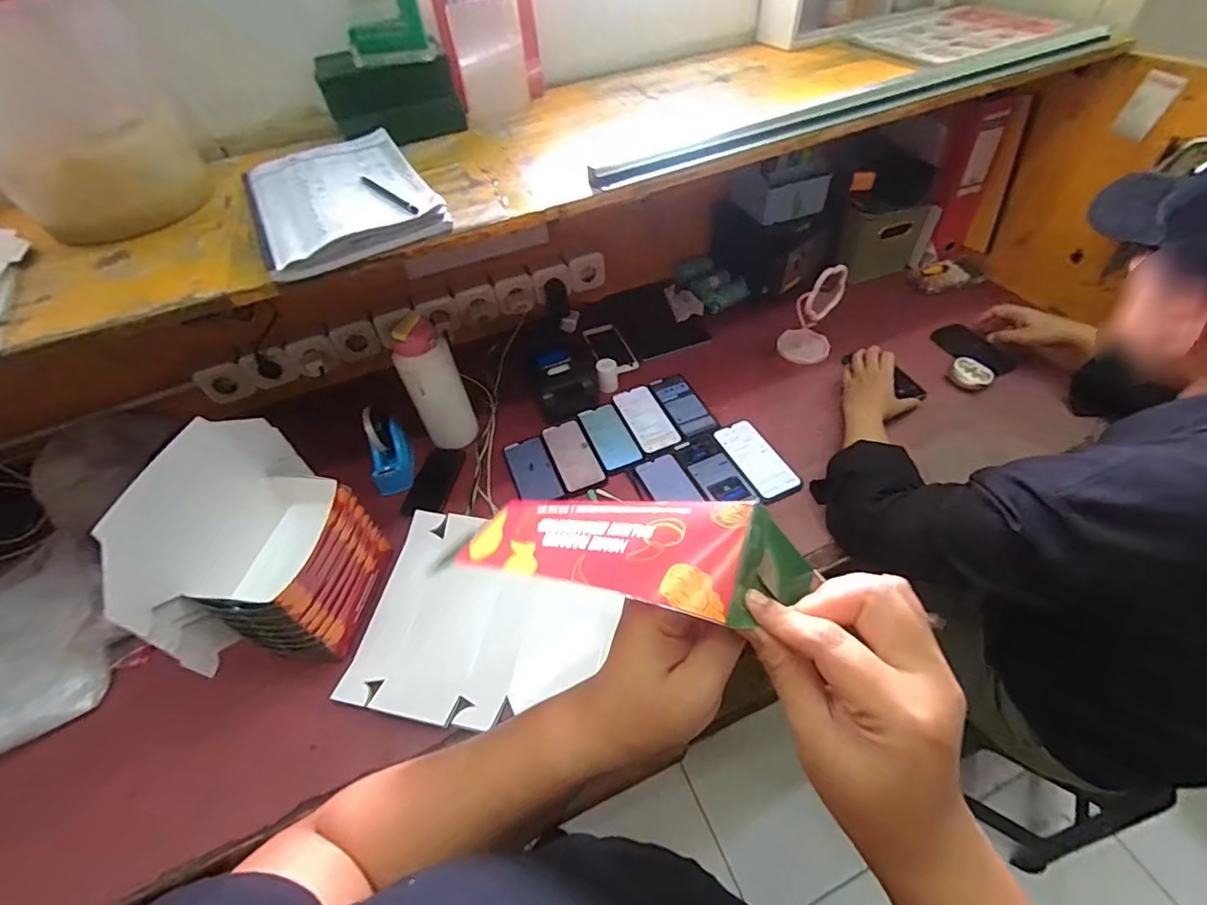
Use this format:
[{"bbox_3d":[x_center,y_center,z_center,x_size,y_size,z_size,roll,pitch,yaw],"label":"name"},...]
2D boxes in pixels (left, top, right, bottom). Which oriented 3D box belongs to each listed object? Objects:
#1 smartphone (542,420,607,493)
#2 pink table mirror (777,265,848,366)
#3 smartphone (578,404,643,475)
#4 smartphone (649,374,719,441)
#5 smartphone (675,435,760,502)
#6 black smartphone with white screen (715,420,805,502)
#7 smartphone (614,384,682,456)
[{"bbox_3d":[-0.055,0.004,0.913,0.076,0.012,0.152,-21,50,-12],"label":"smartphone"},{"bbox_3d":[0.404,-0.276,0.991,0.097,0.181,0.105,13,52,17],"label":"pink table mirror"},{"bbox_3d":[0.010,-0.029,0.930,0.073,0.008,0.152,-19,50,-10],"label":"smartphone"},{"bbox_3d":[0.149,-0.091,0.970,0.073,0.005,0.163,-18,50,-9],"label":"smartphone"},{"bbox_3d":[0.186,0.035,0.866,0.079,0.015,0.151,-20,50,-11],"label":"smartphone"},{"bbox_3d":[0.262,0.009,0.880,0.087,0.011,0.168,-19,50,-10],"label":"black smartphone with white screen"},{"bbox_3d":[0.080,-0.064,0.958,0.077,0.006,0.173,-20,50,-11],"label":"smartphone"}]

